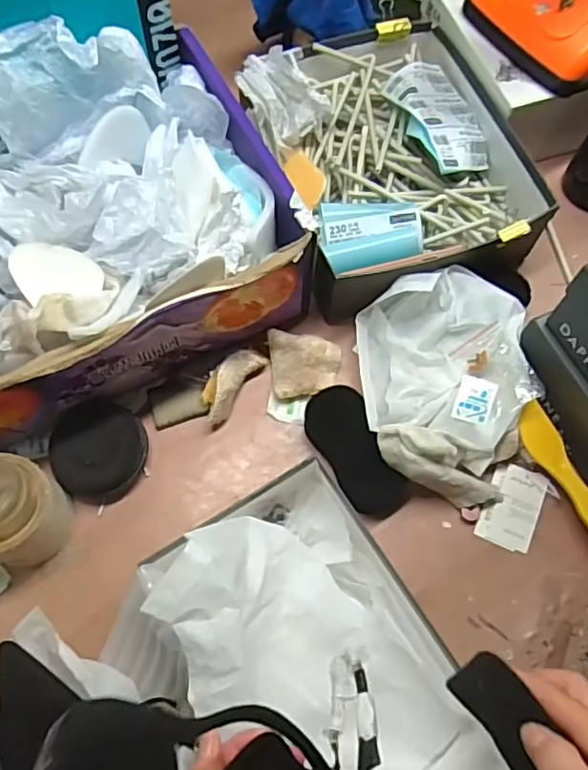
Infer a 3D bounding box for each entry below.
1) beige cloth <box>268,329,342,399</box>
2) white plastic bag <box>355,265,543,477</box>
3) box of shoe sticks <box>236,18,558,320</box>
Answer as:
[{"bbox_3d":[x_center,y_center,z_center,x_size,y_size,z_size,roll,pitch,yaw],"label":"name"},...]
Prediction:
[{"bbox_3d":[0.013,-0.022,0.640,0.073,0.026,0.067,-5,68,-3],"label":"beige cloth"},{"bbox_3d":[0.150,-0.019,0.605,0.161,0.054,0.194,-3,68,-2],"label":"white plastic bag"},{"bbox_3d":[0.105,-0.258,0.675,0.278,0.102,0.328,-15,69,-7],"label":"box of shoe sticks"}]

